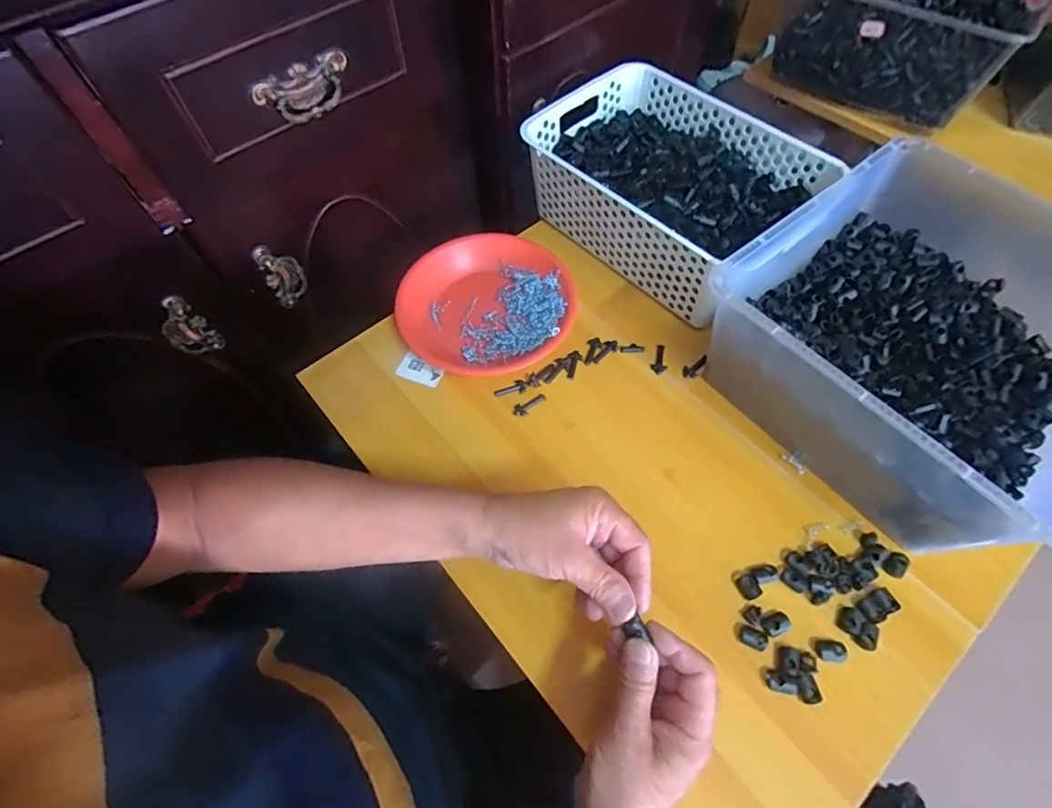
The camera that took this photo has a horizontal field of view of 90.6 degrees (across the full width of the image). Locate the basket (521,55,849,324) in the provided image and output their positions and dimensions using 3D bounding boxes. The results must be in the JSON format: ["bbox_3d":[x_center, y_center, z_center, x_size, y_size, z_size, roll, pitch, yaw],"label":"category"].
[{"bbox_3d":[0.160,-0.250,0.601,0.206,0.101,0.289,-39,67,-19],"label":"basket"}]

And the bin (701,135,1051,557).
[{"bbox_3d":[0.354,-0.056,0.469,0.296,0.132,0.290,-36,66,-18],"label":"bin"}]

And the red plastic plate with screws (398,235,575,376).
[{"bbox_3d":[-0.043,-0.112,0.580,0.182,0.026,0.182,0,61,1],"label":"red plastic plate with screws"}]

